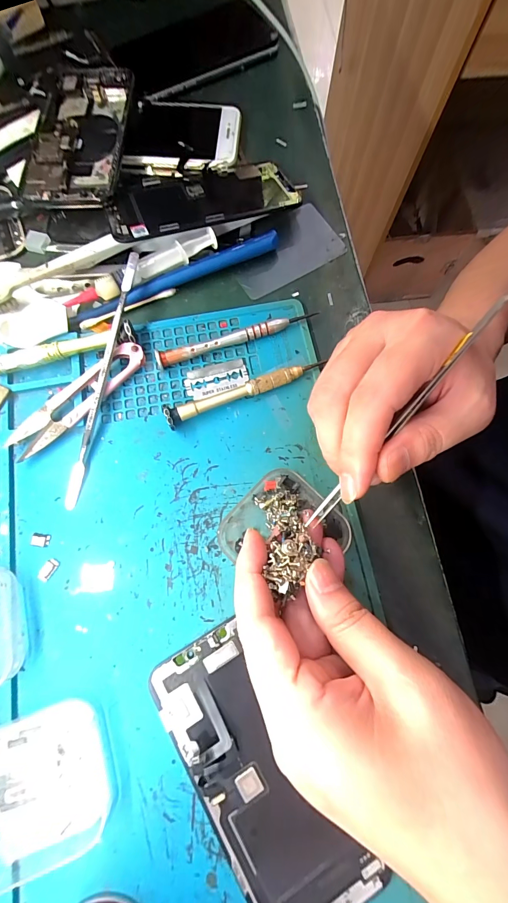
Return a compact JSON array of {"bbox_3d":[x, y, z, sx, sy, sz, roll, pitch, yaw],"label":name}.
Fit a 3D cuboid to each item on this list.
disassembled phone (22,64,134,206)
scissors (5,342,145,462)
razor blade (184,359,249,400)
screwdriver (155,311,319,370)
[{"bbox_3d":[-0.134,-0.246,0.262,0.071,0.007,0.146,-1,74,-1],"label":"disassembled phone"},{"bbox_3d":[-0.113,-0.035,0.222,0.100,0.010,0.021,-44,80,-11],"label":"scissors"},{"bbox_3d":[-0.025,-0.050,0.230,0.042,0.004,0.021,-16,76,-5],"label":"razor blade"},{"bbox_3d":[-0.011,-0.078,0.234,0.113,0.011,0.008,-19,76,-5],"label":"screwdriver"}]

